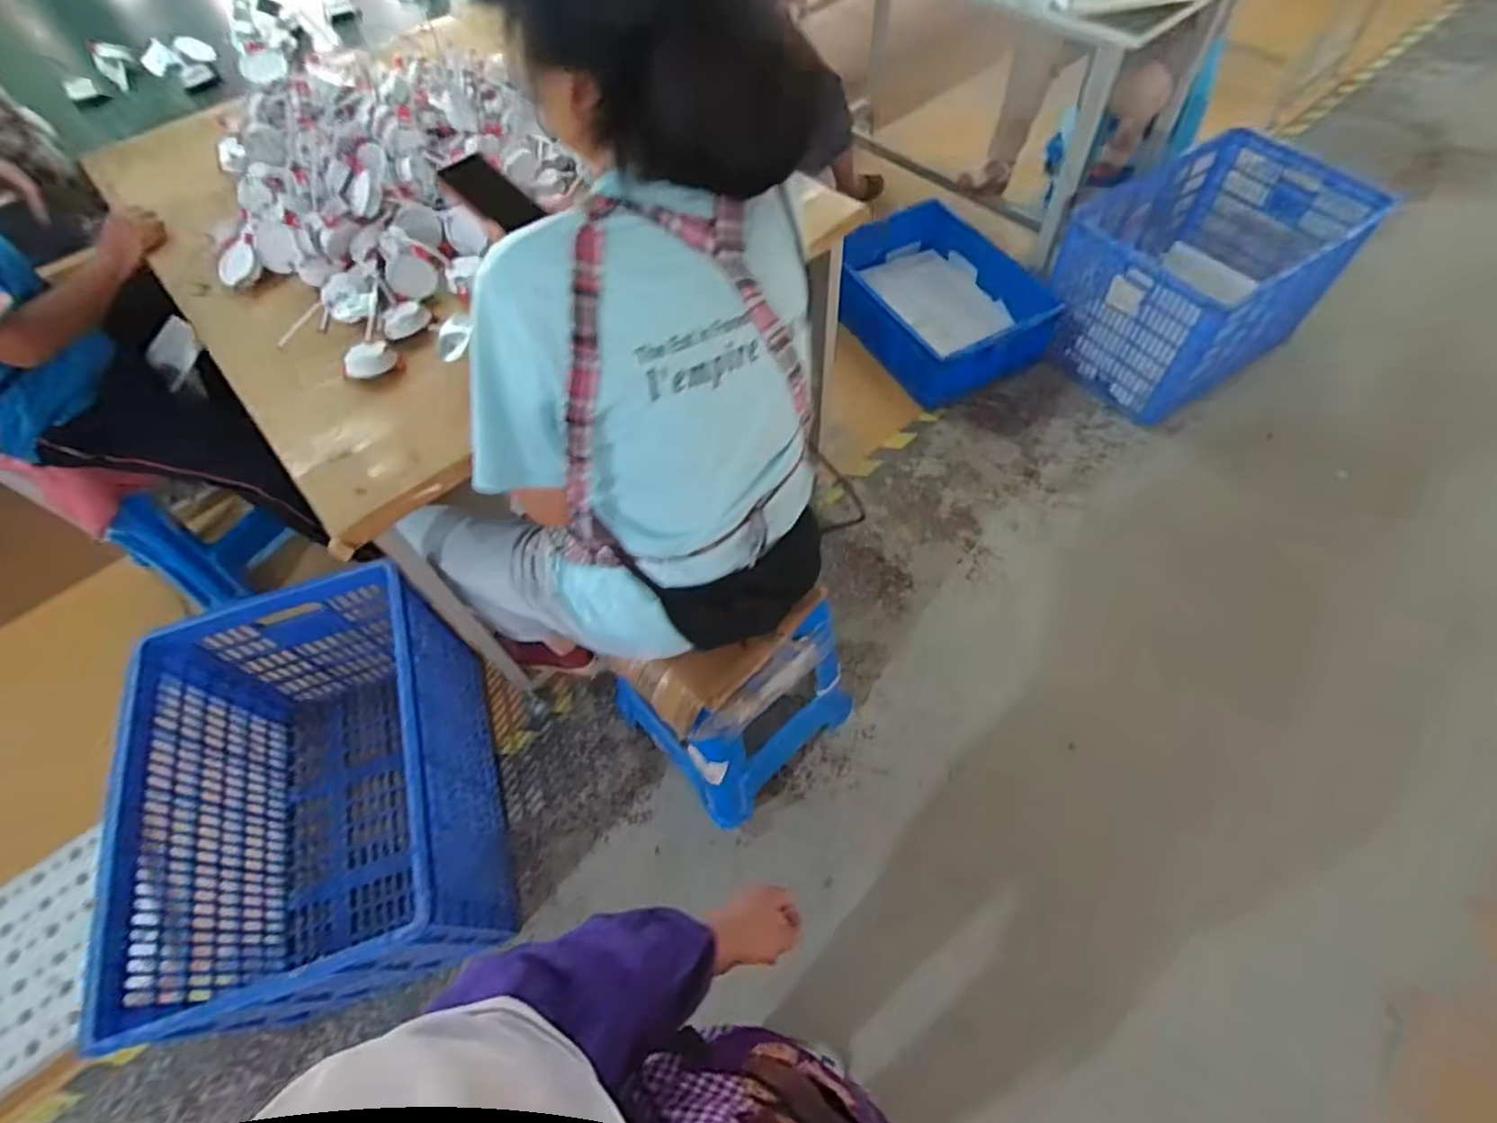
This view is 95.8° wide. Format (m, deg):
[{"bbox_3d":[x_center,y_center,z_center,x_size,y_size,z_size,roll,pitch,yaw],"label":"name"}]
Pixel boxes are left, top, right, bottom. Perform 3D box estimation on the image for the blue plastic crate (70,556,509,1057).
[{"bbox_3d":[-0.753,0.415,1.240,0.444,0.443,0.669,-16,60,-6],"label":"blue plastic crate"}]

